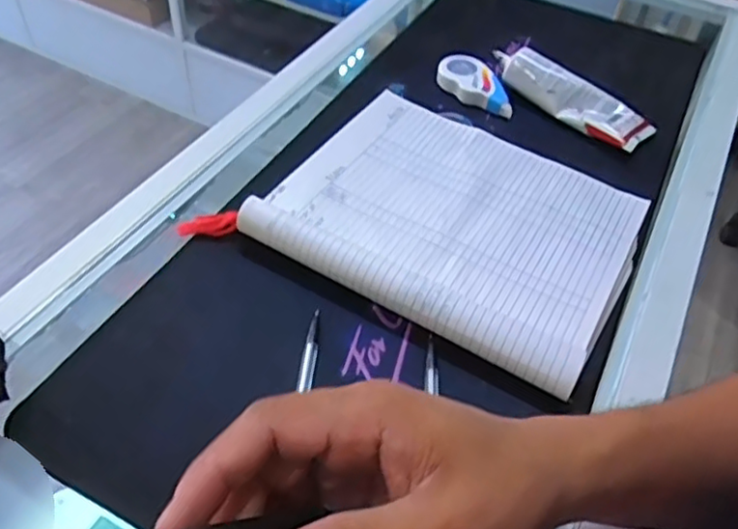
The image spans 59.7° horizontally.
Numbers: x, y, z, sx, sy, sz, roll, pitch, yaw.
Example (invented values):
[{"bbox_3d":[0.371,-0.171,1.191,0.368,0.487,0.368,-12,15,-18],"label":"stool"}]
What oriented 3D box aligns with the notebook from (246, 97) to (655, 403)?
[{"bbox_3d":[0.068,-0.041,0.483,0.249,0.033,0.213,27,51,17],"label":"notebook"}]

